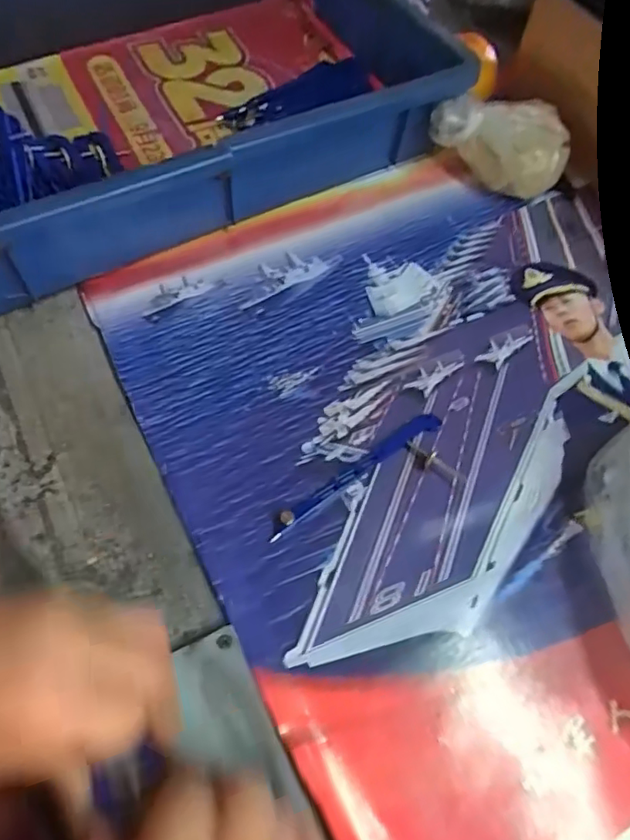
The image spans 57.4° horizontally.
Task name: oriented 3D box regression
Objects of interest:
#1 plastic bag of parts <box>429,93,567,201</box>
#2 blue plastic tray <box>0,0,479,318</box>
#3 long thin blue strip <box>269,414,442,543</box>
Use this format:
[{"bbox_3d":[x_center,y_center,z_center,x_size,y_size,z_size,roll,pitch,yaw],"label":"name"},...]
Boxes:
[{"bbox_3d":[0.145,-0.217,0.452,0.103,0.060,0.075,24,62,10],"label":"plastic bag of parts"},{"bbox_3d":[-0.134,-0.266,0.449,0.422,0.079,0.316,-26,66,-17],"label":"blue plastic tray"},{"bbox_3d":[0.025,0.029,0.340,0.127,0.008,0.013,-32,68,-19],"label":"long thin blue strip"}]

